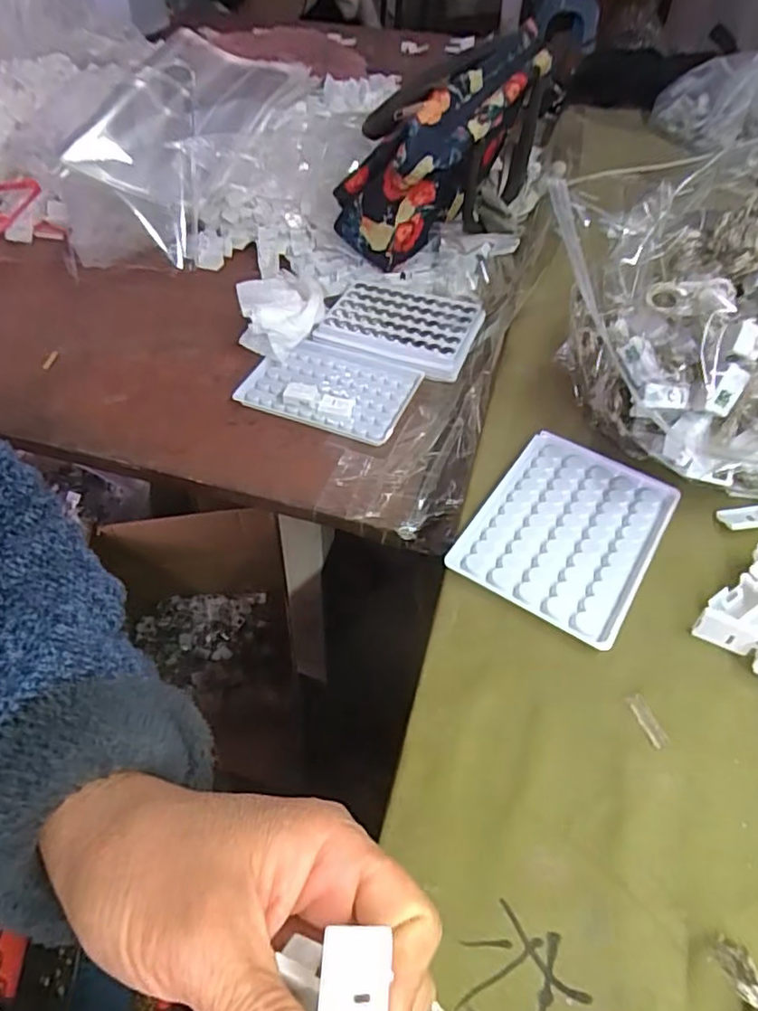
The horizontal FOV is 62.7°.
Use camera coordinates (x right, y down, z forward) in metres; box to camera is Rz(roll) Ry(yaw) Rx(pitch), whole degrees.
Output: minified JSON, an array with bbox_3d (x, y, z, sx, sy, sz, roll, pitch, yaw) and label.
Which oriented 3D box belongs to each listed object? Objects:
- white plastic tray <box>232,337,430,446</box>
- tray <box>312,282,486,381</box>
[{"bbox_3d":[-0.039,-0.095,0.495,0.122,0.016,0.089,23,53,17],"label":"white plastic tray"},{"bbox_3d":[0.020,-0.157,0.540,0.124,0.029,0.096,18,51,13],"label":"tray"}]

